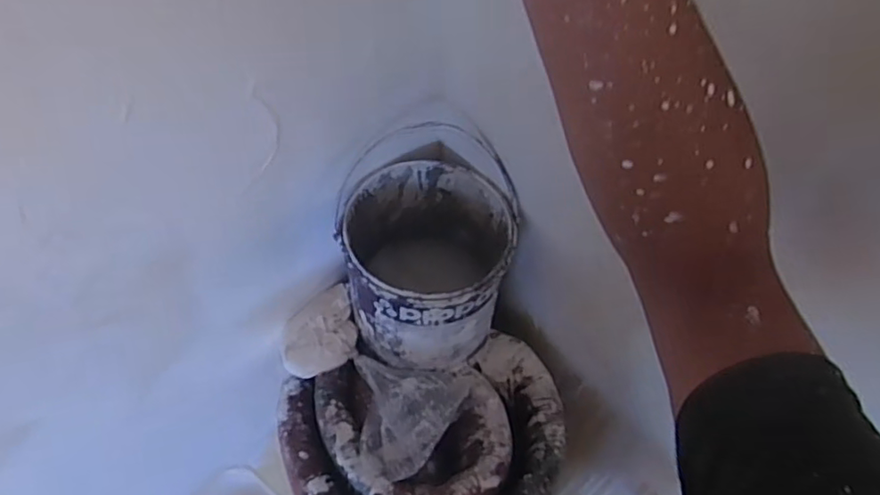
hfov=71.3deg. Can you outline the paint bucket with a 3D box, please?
[{"bbox_3d":[-0.013,0.002,0.694,0.191,0.202,0.214,-3,58,-1],"label":"paint bucket"}]

